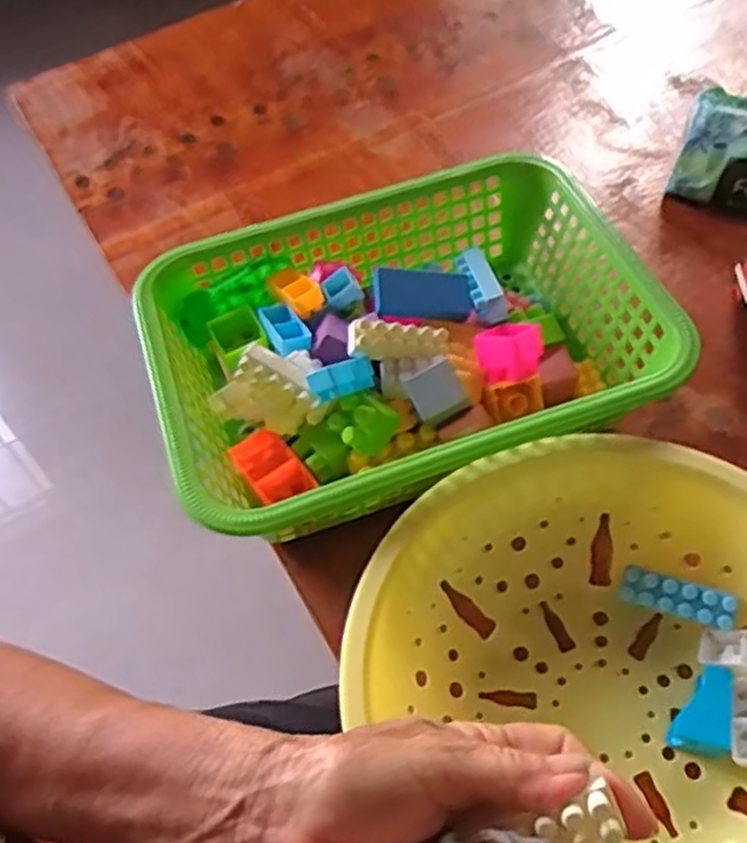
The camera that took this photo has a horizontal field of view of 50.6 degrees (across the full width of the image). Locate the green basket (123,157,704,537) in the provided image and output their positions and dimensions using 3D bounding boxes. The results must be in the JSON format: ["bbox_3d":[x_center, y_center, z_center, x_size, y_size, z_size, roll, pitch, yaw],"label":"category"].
[{"bbox_3d":[0.019,-0.043,0.505,0.288,0.087,0.216,-18,55,-9],"label":"green basket"}]

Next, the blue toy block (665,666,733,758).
[{"bbox_3d":[0.163,0.143,0.394,0.026,0.019,0.040,13,56,13],"label":"blue toy block"}]

